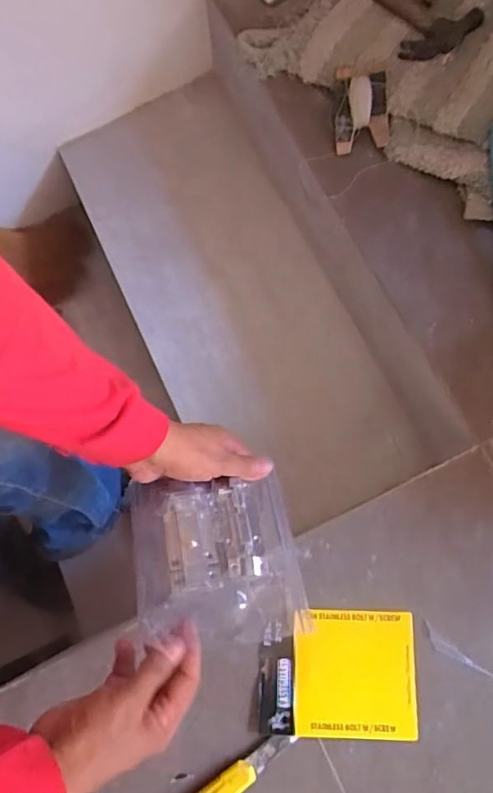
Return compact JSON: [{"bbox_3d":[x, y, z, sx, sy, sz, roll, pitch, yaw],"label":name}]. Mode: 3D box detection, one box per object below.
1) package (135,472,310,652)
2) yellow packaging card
[{"bbox_3d":[-0.033,0.141,0.481,0.132,0.035,0.130,-5,63,-16],"label":"package"},{"bbox_3d":[0.098,0.295,0.576,0.165,0.006,0.123,3,75,-3],"label":"yellow packaging card"}]

